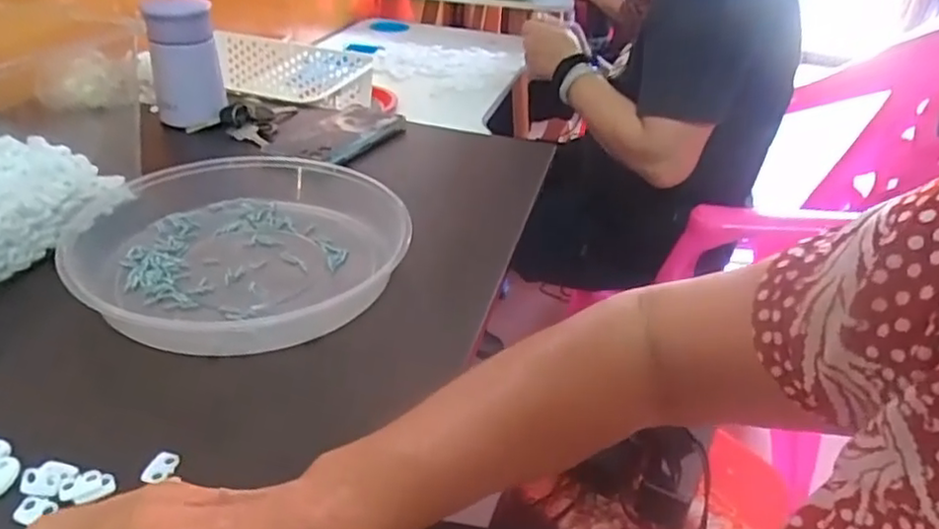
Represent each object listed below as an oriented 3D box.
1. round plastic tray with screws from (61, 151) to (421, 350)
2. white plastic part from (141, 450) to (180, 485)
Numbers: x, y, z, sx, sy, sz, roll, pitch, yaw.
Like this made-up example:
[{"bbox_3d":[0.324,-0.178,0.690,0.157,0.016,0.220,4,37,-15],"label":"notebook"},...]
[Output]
[{"bbox_3d":[-0.170,-0.021,0.499,0.234,0.037,0.236,3,33,-2],"label":"round plastic tray with screws"},{"bbox_3d":[-0.159,0.104,0.338,0.014,0.004,0.018,9,33,7],"label":"white plastic part"}]

